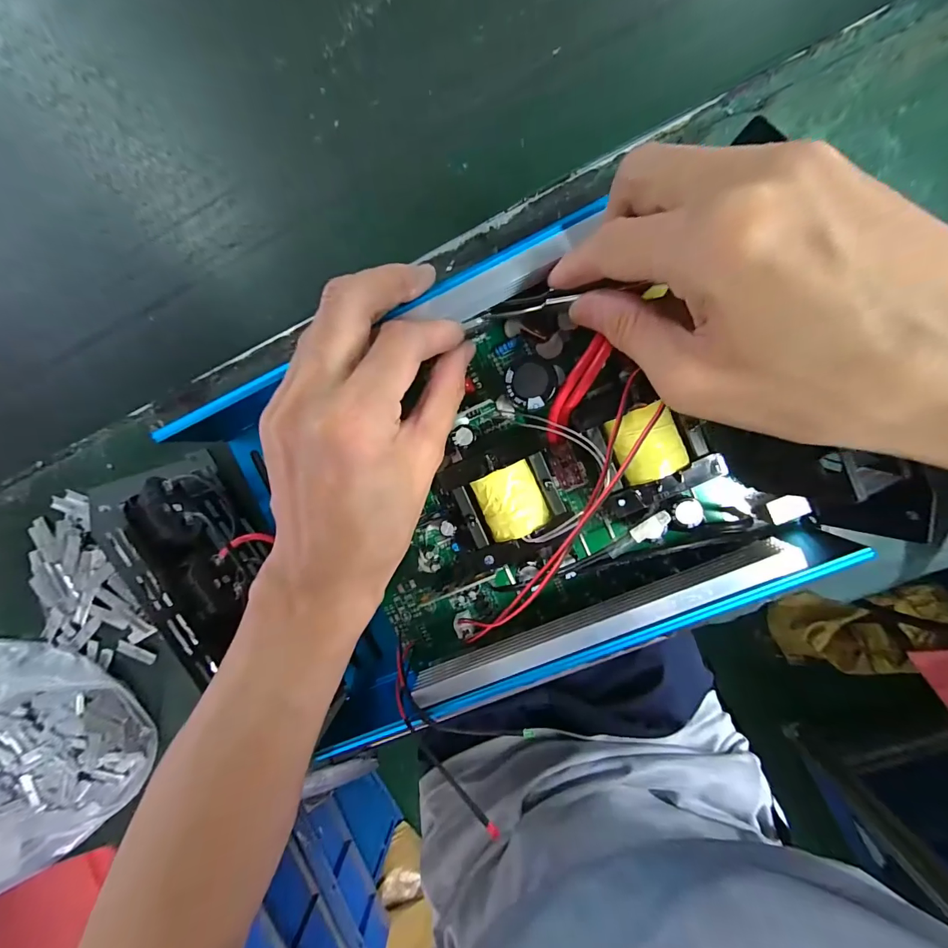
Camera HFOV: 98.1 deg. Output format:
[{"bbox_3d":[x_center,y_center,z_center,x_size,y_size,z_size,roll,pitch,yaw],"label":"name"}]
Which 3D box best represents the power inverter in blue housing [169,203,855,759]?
[{"bbox_3d":[0.005,0.015,0.218,0.268,0.066,0.214,-25,86,8],"label":"power inverter in blue housing"}]

